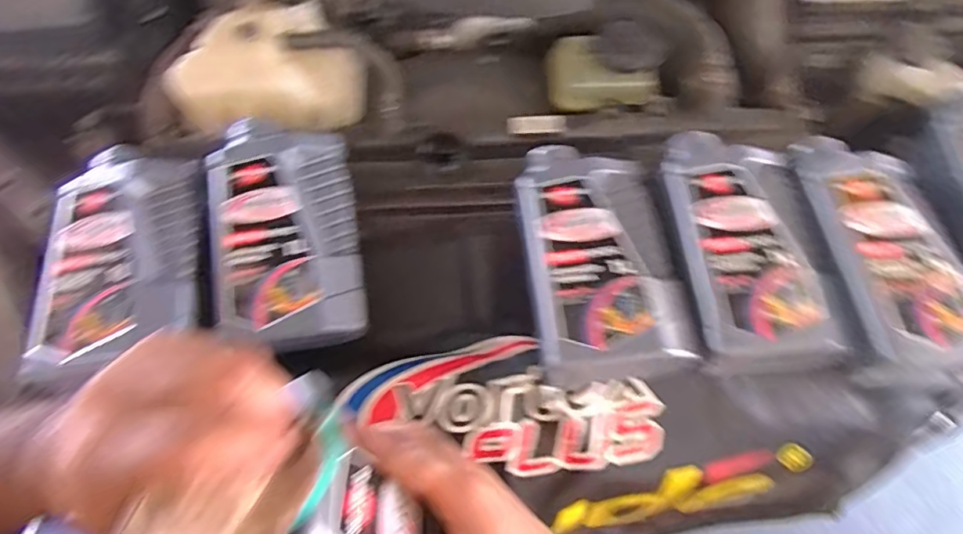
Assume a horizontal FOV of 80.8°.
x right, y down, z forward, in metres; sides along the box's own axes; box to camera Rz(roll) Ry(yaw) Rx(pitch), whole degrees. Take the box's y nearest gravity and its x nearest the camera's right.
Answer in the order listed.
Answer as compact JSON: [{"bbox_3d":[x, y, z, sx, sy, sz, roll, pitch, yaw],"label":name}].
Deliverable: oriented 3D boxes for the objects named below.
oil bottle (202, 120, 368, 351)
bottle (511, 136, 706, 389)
[{"bbox_3d":[-0.179,-0.032,0.519,0.127,0.056,0.225,-12,70,-4],"label":"oil bottle"},{"bbox_3d":[0.100,-0.011,0.501,0.123,0.070,0.214,-8,69,-2],"label":"bottle"}]

